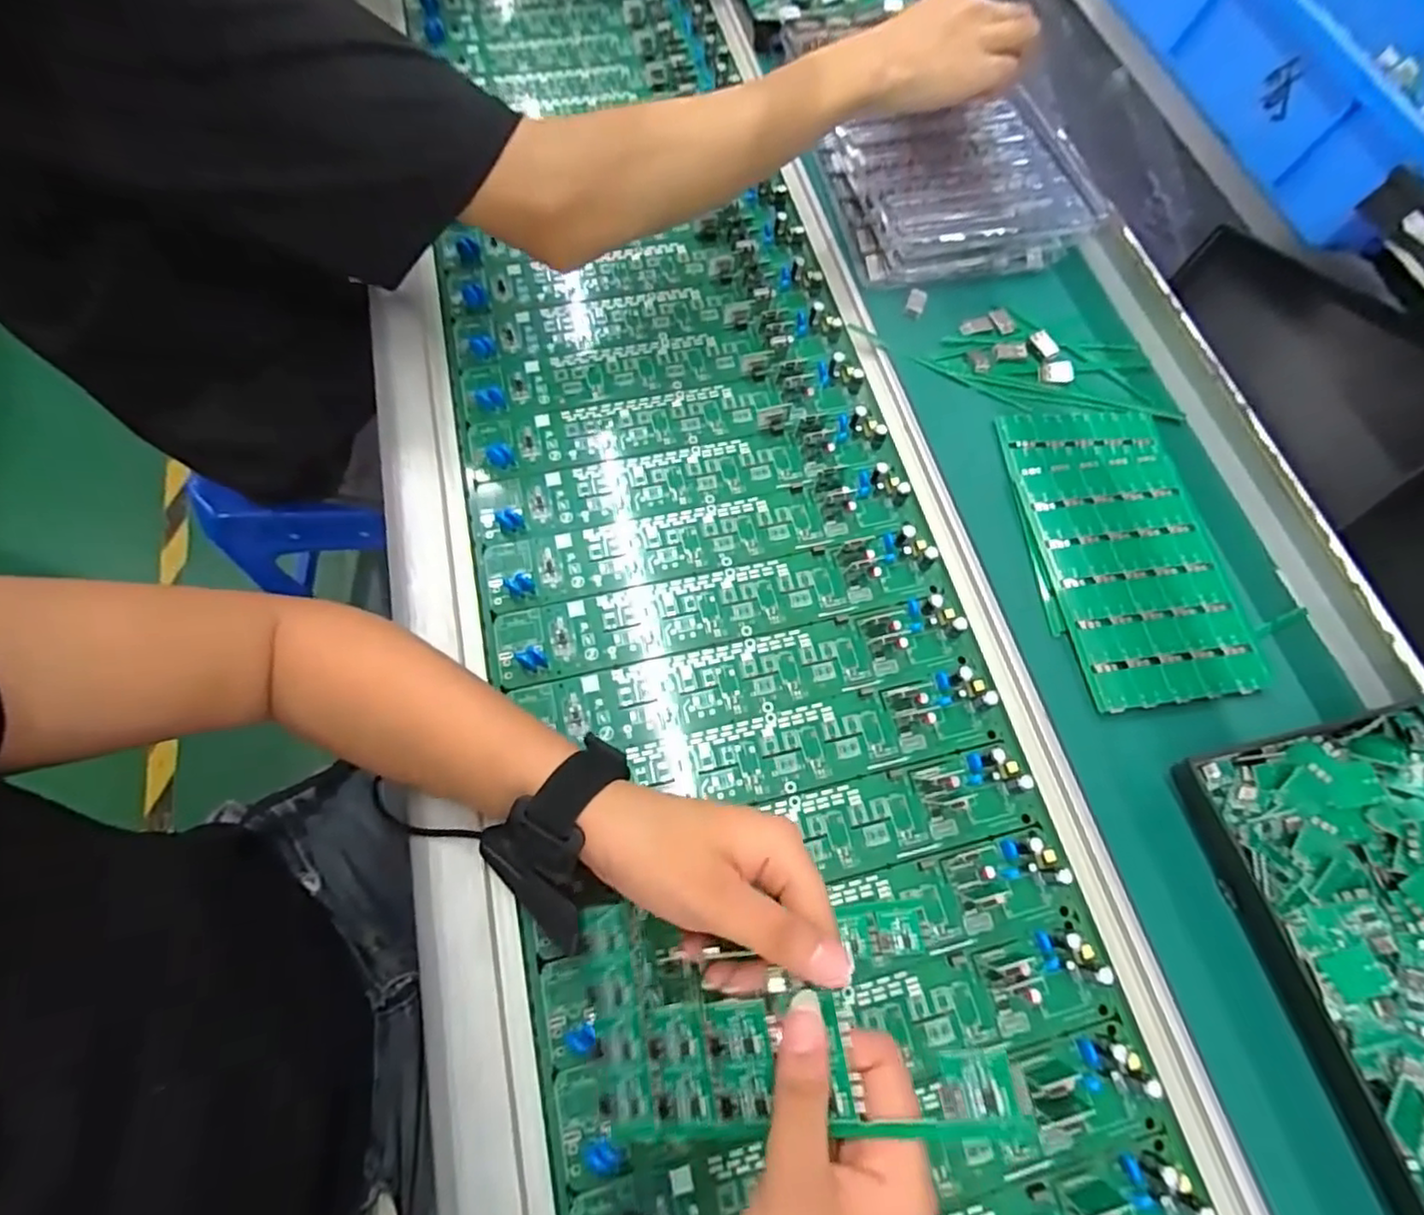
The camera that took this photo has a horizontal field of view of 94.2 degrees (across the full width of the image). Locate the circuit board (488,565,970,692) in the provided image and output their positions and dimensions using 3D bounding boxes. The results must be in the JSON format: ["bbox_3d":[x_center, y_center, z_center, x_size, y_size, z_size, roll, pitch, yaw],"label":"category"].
[{"bbox_3d":[0.003,-0.001,0.406,0.274,0.011,0.049,-12,70,-6],"label":"circuit board"}]

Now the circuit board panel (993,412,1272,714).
[{"bbox_3d":[0.262,-0.040,0.421,0.108,0.008,0.204,-7,69,-3],"label":"circuit board panel"}]

